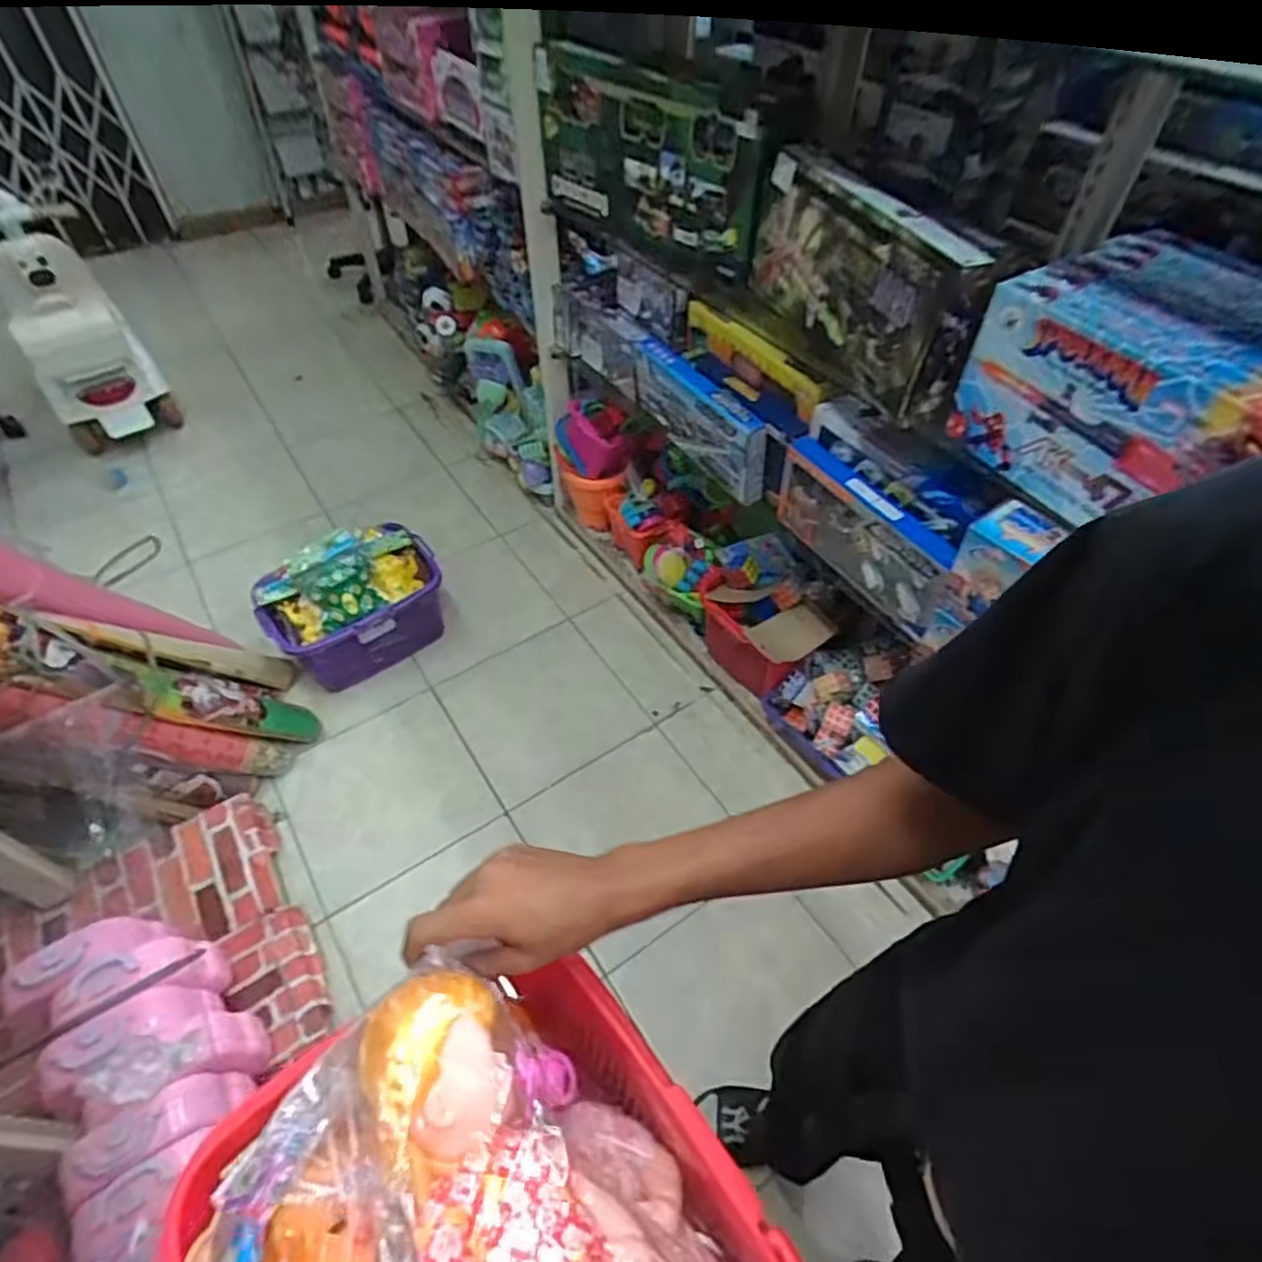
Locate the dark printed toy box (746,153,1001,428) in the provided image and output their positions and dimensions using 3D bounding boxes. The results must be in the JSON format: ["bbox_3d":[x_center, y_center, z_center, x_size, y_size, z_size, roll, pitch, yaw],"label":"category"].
[{"bbox_3d":[0.297,-0.490,0.964,0.095,0.218,0.425,-15,52,-10],"label":"dark printed toy box"}]

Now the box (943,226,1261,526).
[{"bbox_3d":[0.618,-0.258,0.771,0.291,0.188,0.378,-24,54,-17],"label":"box"}]

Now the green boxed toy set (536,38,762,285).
[{"bbox_3d":[0.014,-0.807,1.198,0.067,0.272,0.580,-28,55,-33],"label":"green boxed toy set"}]

